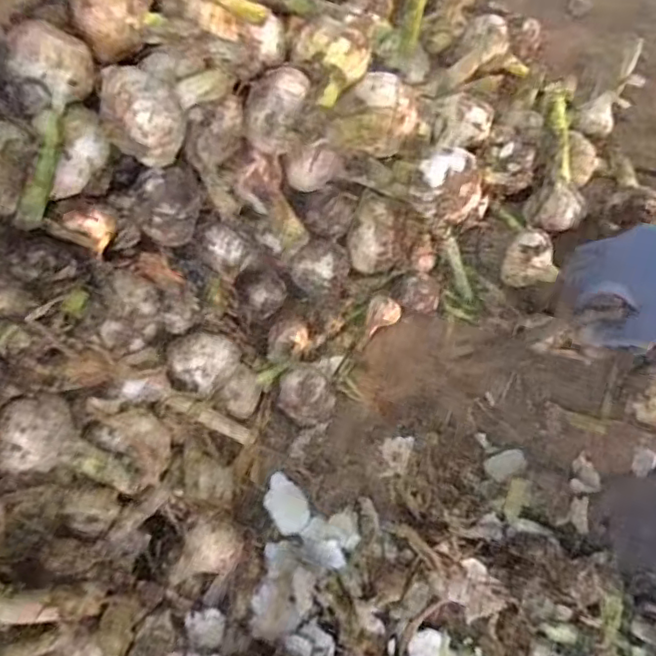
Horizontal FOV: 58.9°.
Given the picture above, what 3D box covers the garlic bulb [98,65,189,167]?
[{"bbox_3d":[-0.110,-0.128,0.350,0.044,0.045,0.039,-10,63,-4],"label":"garlic bulb"}]

